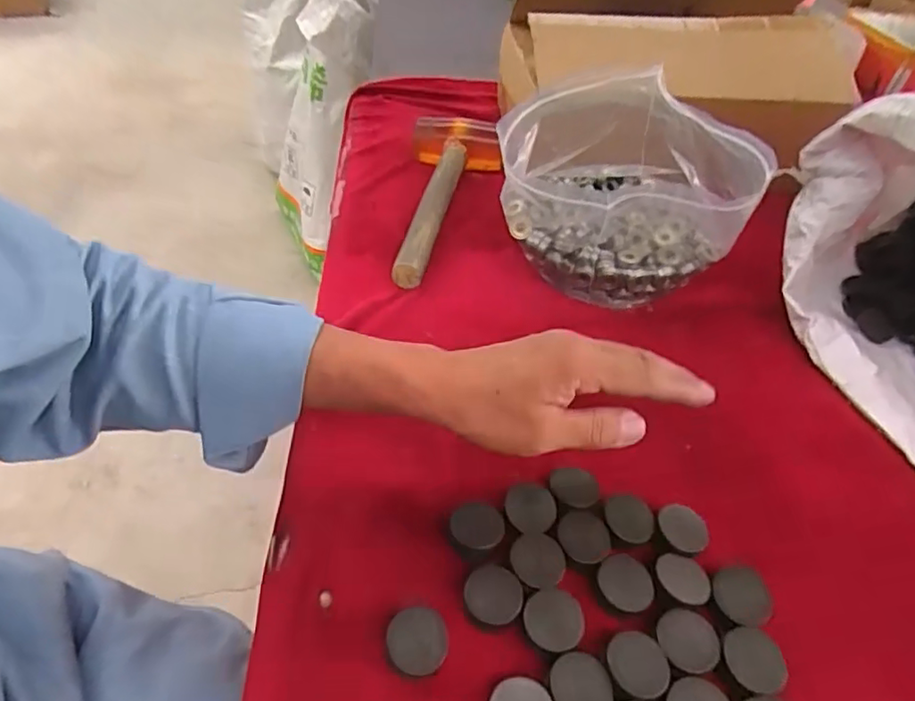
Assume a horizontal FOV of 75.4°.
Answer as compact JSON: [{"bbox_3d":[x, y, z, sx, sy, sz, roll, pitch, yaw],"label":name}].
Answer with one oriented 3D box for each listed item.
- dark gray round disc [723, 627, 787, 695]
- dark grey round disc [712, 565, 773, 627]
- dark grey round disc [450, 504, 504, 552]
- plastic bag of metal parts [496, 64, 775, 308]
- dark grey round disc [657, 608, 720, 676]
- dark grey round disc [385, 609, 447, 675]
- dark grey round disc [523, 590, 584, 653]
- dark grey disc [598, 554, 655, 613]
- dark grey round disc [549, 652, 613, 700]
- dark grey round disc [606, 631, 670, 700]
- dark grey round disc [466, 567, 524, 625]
[{"bbox_3d":[0.161,0.166,0.320,0.028,0.007,0.031,4,43,-2],"label":"dark gray round disc"},{"bbox_3d":[0.165,0.143,0.344,0.029,0.014,0.035,13,44,8],"label":"dark grey round disc"},{"bbox_3d":[0.012,0.112,0.367,0.033,0.014,0.032,3,43,-3],"label":"dark grey round disc"},{"bbox_3d":[0.142,-0.146,0.535,0.210,0.170,0.127,9,43,3],"label":"plastic bag of metal parts"},{"bbox_3d":[0.128,0.159,0.327,0.033,0.004,0.035,3,43,-3],"label":"dark grey round disc"},{"bbox_3d":[-0.022,0.157,0.320,0.032,0.013,0.033,3,43,-3],"label":"dark grey round disc"},{"bbox_3d":[0.054,0.151,0.332,0.032,0.004,0.033,3,43,-3],"label":"dark grey round disc"},{"bbox_3d":[0.101,0.138,0.354,0.032,0.004,0.033,3,43,-3],"label":"dark grey disc"},{"bbox_3d":[0.064,0.174,0.306,0.031,0.004,0.032,0,44,-7],"label":"dark grey round disc"},{"bbox_3d":[0.096,0.167,0.315,0.031,0.004,0.031,3,43,-3],"label":"dark grey round disc"},{"bbox_3d":[0.021,0.140,0.340,0.032,0.007,0.031,3,43,-3],"label":"dark grey round disc"}]

